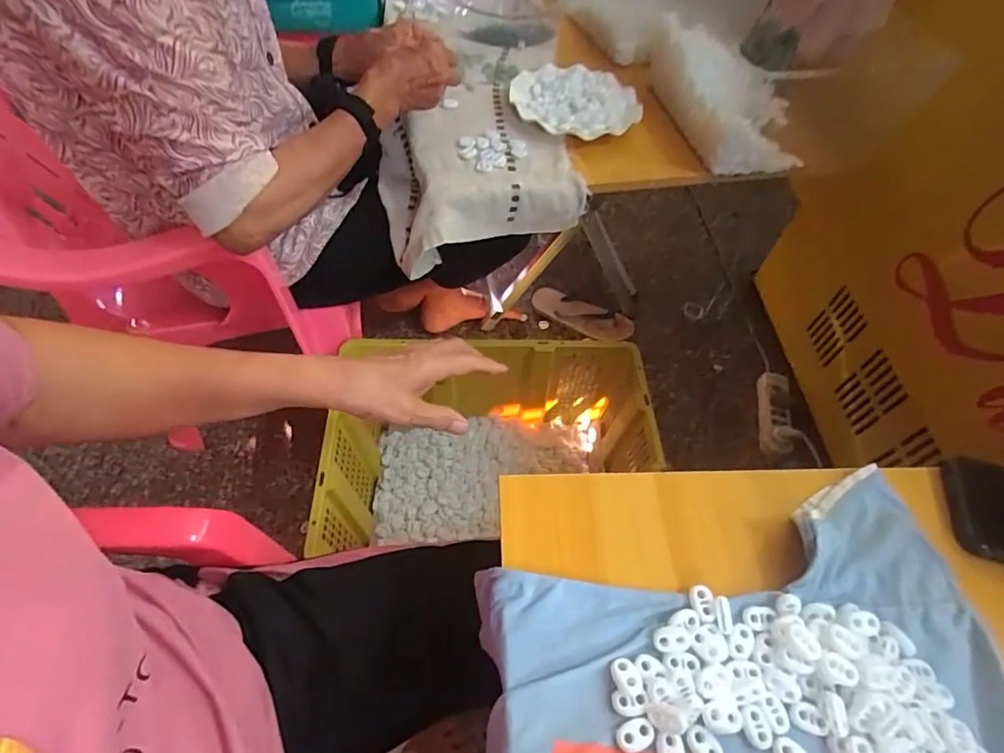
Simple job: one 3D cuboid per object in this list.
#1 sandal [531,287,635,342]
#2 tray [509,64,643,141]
[{"bbox_3d":[0.183,-0.145,1.195,0.244,0.042,0.092,25,58,13],"label":"sandal"},{"bbox_3d":[0.104,-0.404,0.760,0.188,0.033,0.153,34,61,18],"label":"tray"}]

